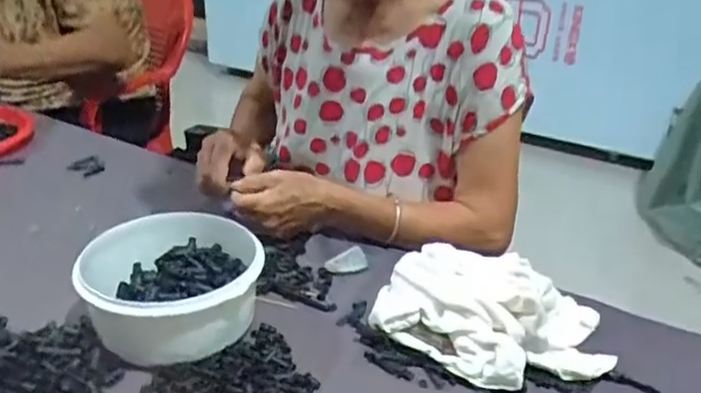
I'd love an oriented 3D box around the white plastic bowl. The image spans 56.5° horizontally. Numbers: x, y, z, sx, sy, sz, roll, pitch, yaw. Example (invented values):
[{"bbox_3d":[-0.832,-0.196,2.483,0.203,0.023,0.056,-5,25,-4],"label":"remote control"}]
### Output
[{"bbox_3d":[-0.162,0.082,0.595,0.152,0.070,0.146,2,27,-1],"label":"white plastic bowl"}]

